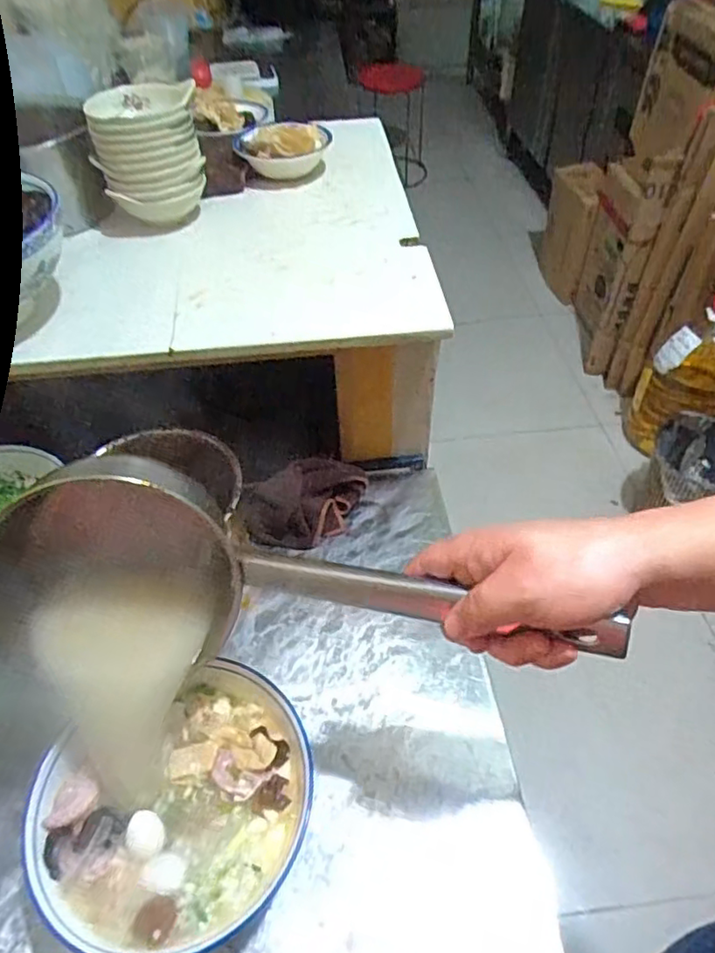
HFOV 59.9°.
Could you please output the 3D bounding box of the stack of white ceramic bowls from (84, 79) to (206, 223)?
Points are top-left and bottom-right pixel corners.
[{"bbox_3d":[-0.234,-0.361,0.699,0.109,0.110,0.096,-6,48,-6],"label":"stack of white ceramic bowls"}]

